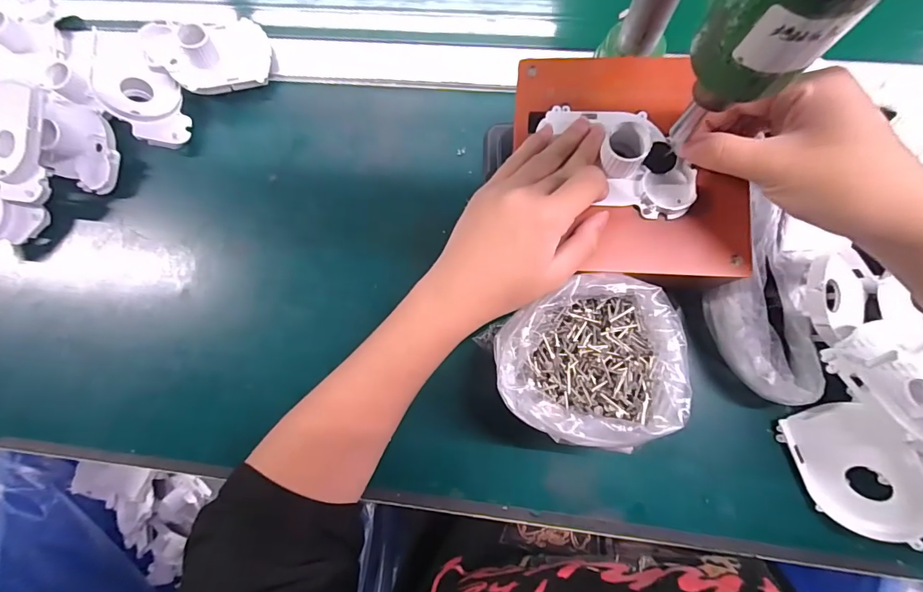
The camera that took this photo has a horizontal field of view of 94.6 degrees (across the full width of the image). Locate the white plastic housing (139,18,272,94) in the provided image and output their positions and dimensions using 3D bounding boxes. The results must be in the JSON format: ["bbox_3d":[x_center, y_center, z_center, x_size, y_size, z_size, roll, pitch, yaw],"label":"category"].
[{"bbox_3d":[-0.222,-0.215,0.377,0.100,0.035,0.066,-18,94,-8],"label":"white plastic housing"}]

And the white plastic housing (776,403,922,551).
[{"bbox_3d":[0.263,0.115,0.283,0.021,0.064,0.082,0,68,-40],"label":"white plastic housing"}]

